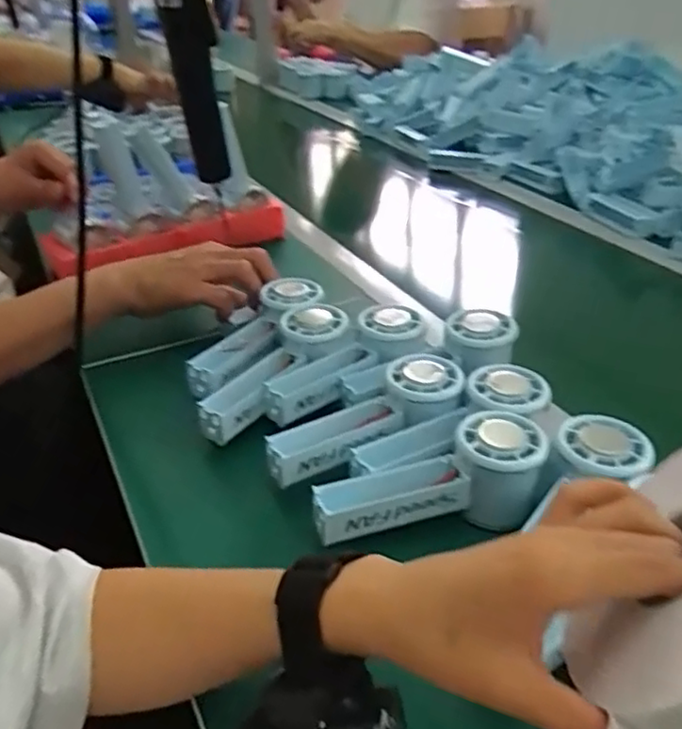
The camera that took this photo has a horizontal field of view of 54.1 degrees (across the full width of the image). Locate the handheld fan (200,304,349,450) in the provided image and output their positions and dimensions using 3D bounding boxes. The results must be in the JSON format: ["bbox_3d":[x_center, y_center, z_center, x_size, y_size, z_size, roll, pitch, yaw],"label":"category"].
[{"bbox_3d":[-0.053,0.000,0.535,0.057,0.033,0.154,21,51,29],"label":"handheld fan"}]

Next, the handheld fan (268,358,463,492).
[{"bbox_3d":[0.018,0.036,0.472,0.150,0.035,0.045,-27,40,-15],"label":"handheld fan"}]

